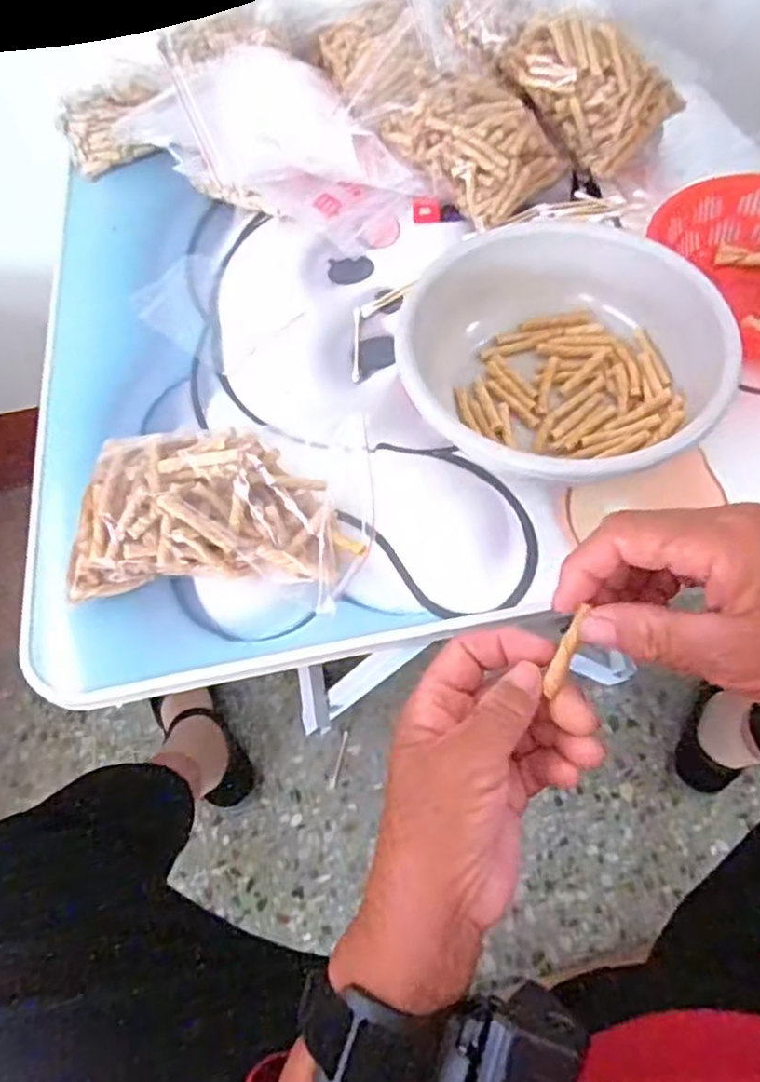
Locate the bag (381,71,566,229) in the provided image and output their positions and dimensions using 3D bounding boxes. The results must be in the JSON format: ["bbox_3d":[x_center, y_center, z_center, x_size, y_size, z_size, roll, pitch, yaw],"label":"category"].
[{"bbox_3d":[0.079,-0.318,0.550,0.098,0.055,0.121,-40,65,-18],"label":"bag"}]

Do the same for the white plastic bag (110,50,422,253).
[{"bbox_3d":[-0.090,-0.334,0.578,0.130,0.079,0.251,-41,65,-18],"label":"white plastic bag"}]

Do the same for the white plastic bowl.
[{"bbox_3d":[0.109,-0.109,0.437,0.185,0.069,0.176,-2,60,3],"label":"white plastic bowl"}]

